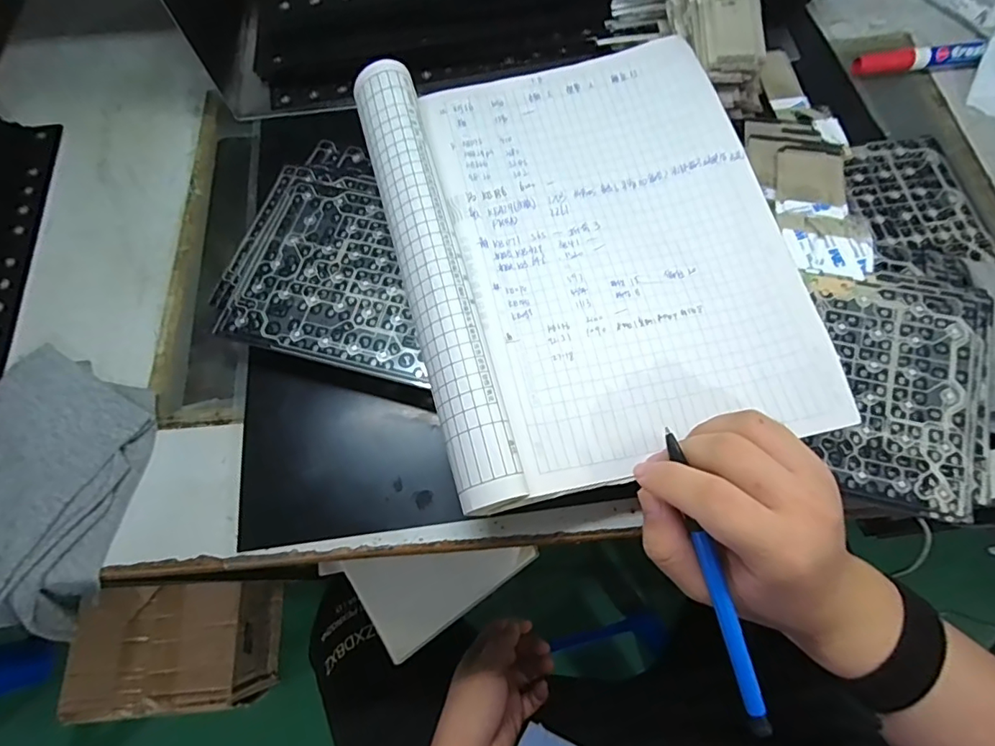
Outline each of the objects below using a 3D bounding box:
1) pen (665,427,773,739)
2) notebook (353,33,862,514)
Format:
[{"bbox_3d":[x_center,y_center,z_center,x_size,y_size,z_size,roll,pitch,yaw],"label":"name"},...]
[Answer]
[{"bbox_3d":[0.100,0.095,0.239,0.009,0.004,0.140,-15,84,-5],"label":"pen"},{"bbox_3d":[0.053,-0.090,0.313,0.225,0.043,0.292,-14,67,-4],"label":"notebook"}]

